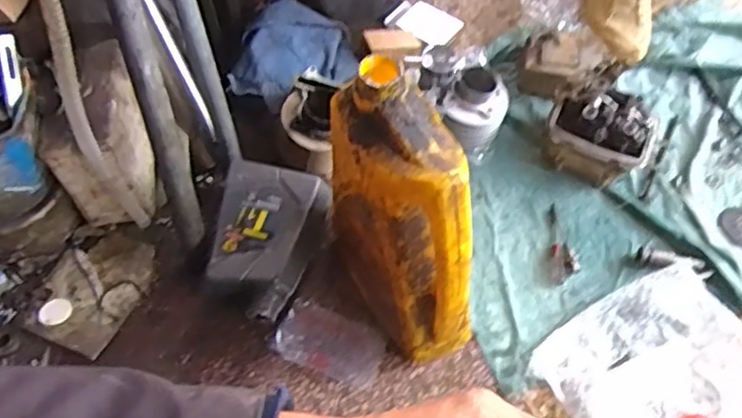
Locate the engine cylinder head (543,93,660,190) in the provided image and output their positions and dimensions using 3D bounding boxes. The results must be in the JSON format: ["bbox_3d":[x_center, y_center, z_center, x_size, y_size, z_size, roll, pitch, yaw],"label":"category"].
[{"bbox_3d":[0.310,-0.096,0.890,0.131,0.088,0.095,19,59,11],"label":"engine cylinder head"}]

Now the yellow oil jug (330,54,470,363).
[{"bbox_3d":[0.033,0.021,0.691,0.094,0.302,0.209,-18,59,-10],"label":"yellow oil jug"}]

